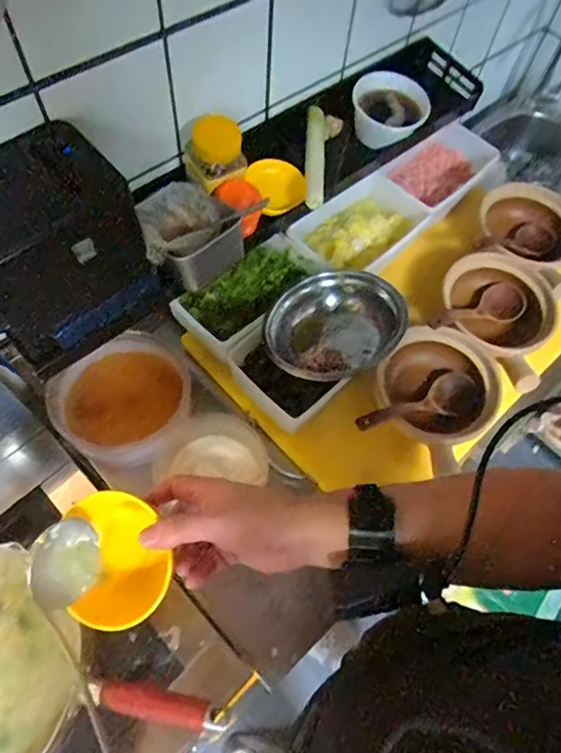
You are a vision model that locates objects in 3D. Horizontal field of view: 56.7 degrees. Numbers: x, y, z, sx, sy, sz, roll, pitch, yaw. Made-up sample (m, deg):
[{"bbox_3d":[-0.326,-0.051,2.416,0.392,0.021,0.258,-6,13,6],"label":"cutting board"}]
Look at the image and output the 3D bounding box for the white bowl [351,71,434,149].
[{"bbox_3d":[0.162,-0.388,0.781,0.112,0.068,0.112,1,63,-2],"label":"white bowl"}]

